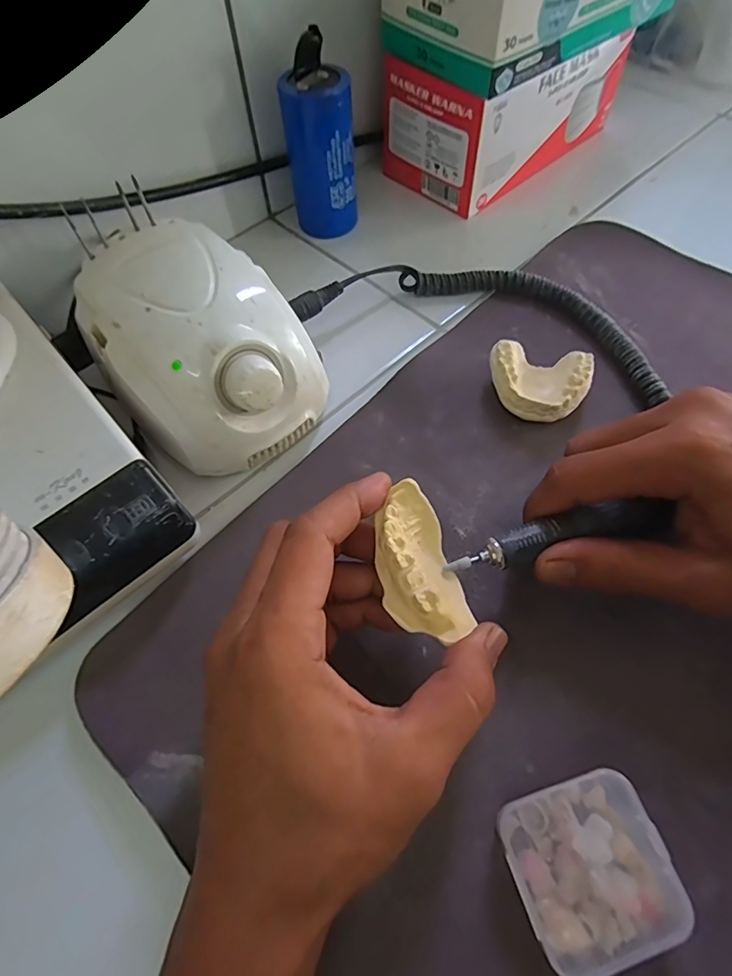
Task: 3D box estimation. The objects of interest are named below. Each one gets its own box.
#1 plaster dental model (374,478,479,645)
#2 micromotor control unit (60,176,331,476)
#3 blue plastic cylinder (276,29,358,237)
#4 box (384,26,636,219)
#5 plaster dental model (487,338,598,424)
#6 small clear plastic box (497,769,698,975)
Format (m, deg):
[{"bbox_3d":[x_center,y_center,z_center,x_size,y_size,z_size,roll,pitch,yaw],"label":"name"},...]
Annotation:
[{"bbox_3d":[0.023,0.033,0.224,0.032,0.023,0.066,-18,75,-33],"label":"plaster dental model"},{"bbox_3d":[-0.097,-0.083,0.303,0.104,0.084,0.140,-35,64,-15],"label":"micromotor control unit"},{"bbox_3d":[-0.030,-0.248,0.375,0.045,0.120,0.037,-39,65,-17],"label":"blue plastic cylinder"},{"bbox_3d":[0.125,-0.328,0.429,0.203,0.093,0.100,-37,64,-17],"label":"box"},{"bbox_3d":[0.104,-0.063,0.313,0.058,0.027,0.045,15,62,12],"label":"plaster dental model"},{"bbox_3d":[0.086,0.147,0.197,0.056,0.021,0.054,-16,60,-6],"label":"small clear plastic box"}]

